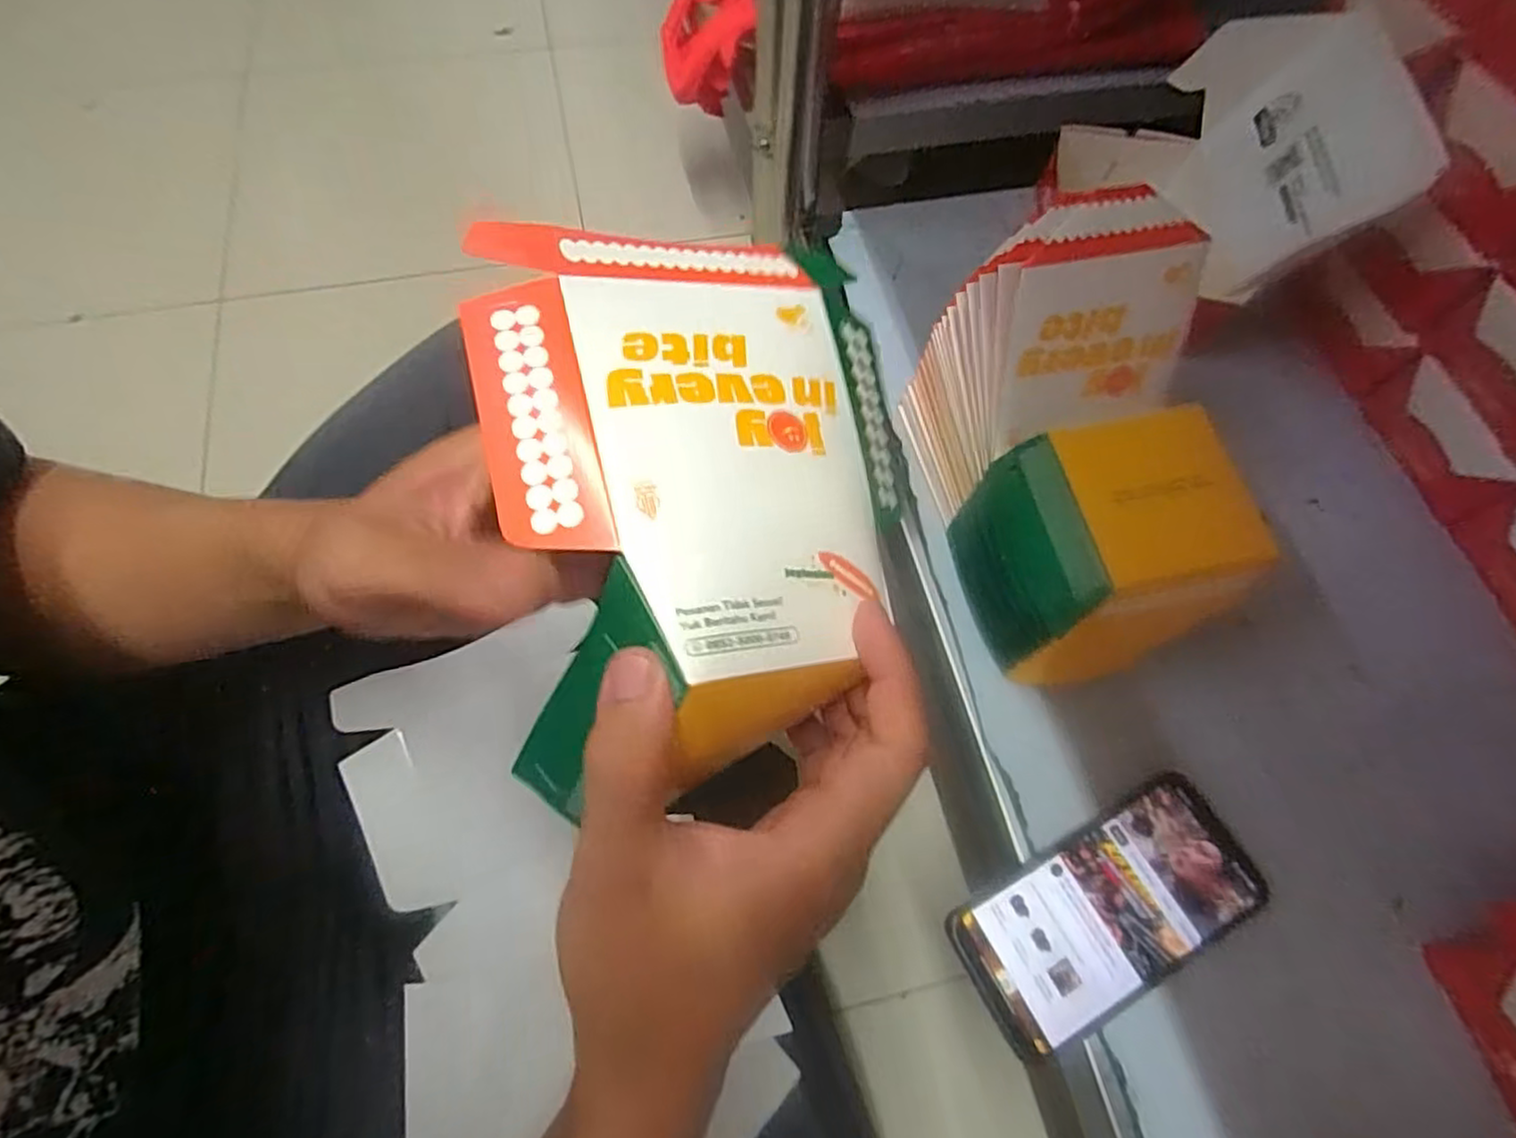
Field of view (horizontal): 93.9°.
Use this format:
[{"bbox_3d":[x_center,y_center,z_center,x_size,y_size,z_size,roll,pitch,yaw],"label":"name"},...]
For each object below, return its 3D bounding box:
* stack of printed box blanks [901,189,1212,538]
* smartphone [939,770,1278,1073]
[{"bbox_3d":[0.171,-0.116,0.431,0.120,0.203,0.113,-6,66,-5],"label":"stack of printed box blanks"},{"bbox_3d":[0.192,0.187,0.388,0.166,0.009,0.079,-26,68,-11],"label":"smartphone"}]

